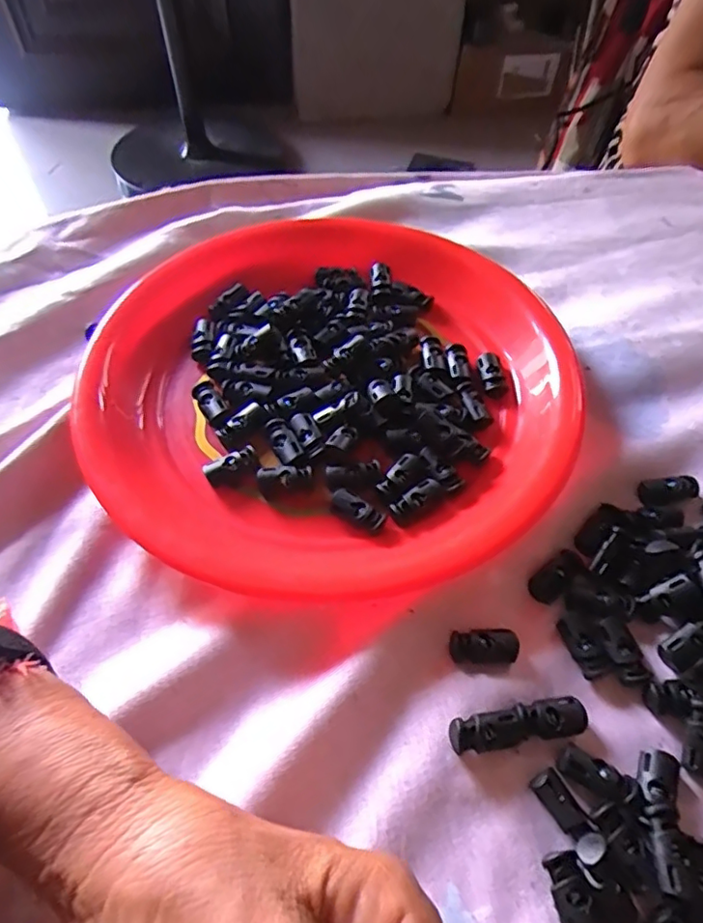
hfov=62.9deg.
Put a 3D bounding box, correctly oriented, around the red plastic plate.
[{"bbox_3d":[-0.008,-0.049,0.317,0.246,0.029,0.262,0,55,0],"label":"red plastic plate"}]

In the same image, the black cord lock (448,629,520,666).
[{"bbox_3d":[0.056,0.078,0.242,0.028,0.008,0.013,1,55,1],"label":"black cord lock"}]

